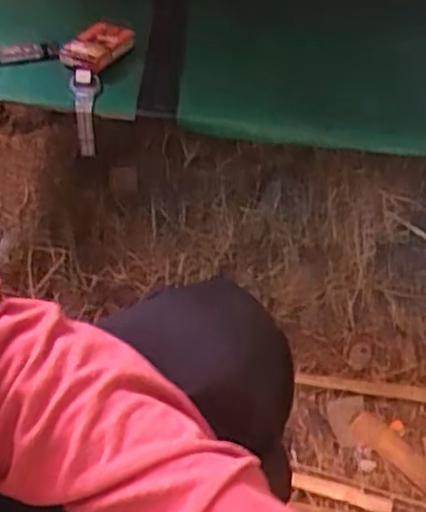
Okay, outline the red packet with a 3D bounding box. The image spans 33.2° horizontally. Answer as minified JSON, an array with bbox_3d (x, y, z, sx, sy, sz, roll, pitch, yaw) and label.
[{"bbox_3d":[-0.135,-0.248,0.841,0.054,0.017,0.091,29,53,17],"label":"red packet"}]

